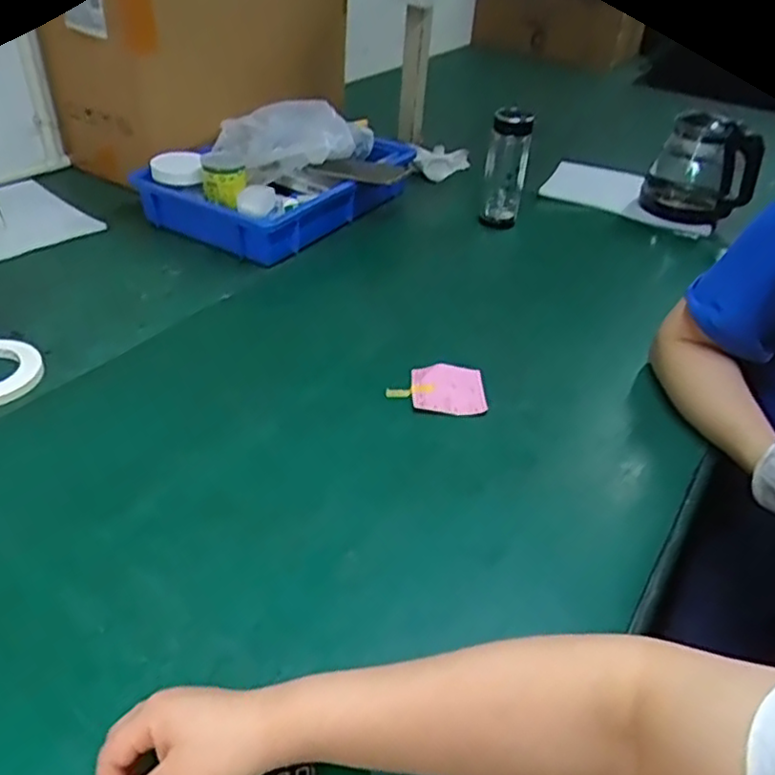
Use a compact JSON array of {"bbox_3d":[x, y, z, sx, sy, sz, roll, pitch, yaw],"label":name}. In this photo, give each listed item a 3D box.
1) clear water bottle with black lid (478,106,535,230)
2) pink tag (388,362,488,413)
[{"bbox_3d":[0.195,-0.361,1.126,0.069,0.178,0.069,10,38,9],"label":"clear water bottle with black lid"},{"bbox_3d":[0.058,-0.001,0.784,0.109,0.014,0.072,1,38,-3],"label":"pink tag"}]

